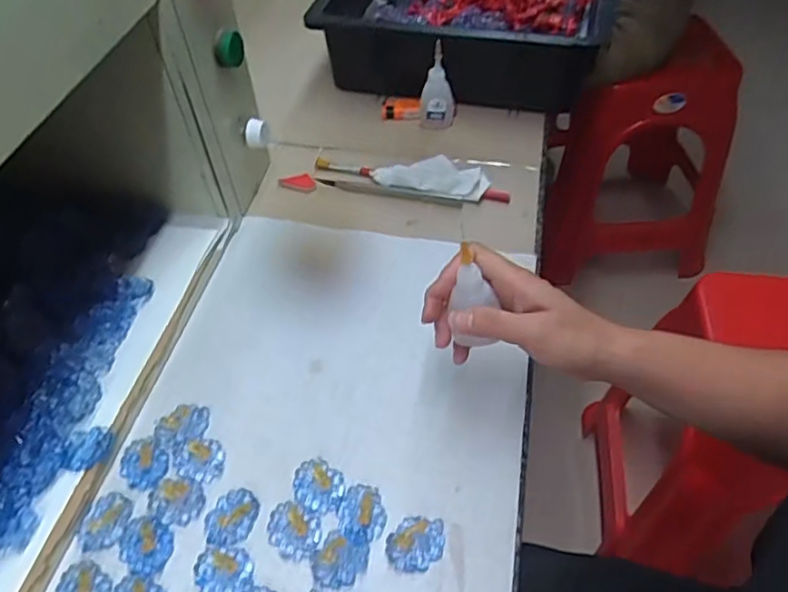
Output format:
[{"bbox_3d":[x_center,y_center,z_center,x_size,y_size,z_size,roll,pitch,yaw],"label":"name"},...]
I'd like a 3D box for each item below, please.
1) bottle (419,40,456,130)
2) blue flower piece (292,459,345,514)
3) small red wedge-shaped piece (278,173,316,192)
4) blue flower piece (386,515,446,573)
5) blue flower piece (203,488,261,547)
[{"bbox_3d":[0.048,-0.217,0.643,0.038,0.097,0.027,-1,49,2],"label":"bottle"},{"bbox_3d":[-0.050,0.125,0.409,0.034,0.004,0.033,-1,49,2],"label":"blue flower piece"},{"bbox_3d":[-0.095,-0.115,0.616,0.036,0.011,0.019,5,49,4],"label":"small red wedge-shaped piece"},{"bbox_3d":[0.013,0.153,0.382,0.033,0.004,0.034,-1,49,2],"label":"blue flower piece"},{"bbox_3d":[-0.105,0.142,0.398,0.032,0.005,0.037,13,51,13],"label":"blue flower piece"}]

